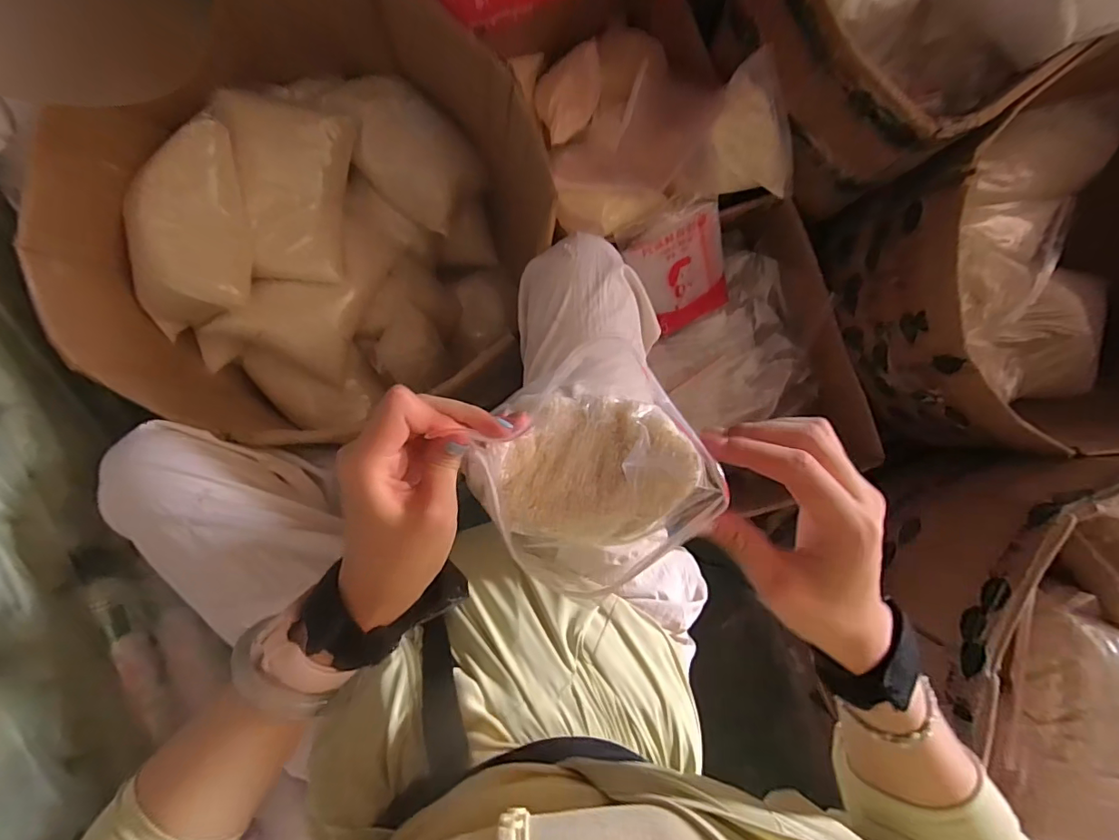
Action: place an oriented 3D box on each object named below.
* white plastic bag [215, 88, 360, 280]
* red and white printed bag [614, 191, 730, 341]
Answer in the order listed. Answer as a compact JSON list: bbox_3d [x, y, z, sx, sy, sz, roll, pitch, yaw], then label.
[{"bbox_3d":[-0.396,-0.335,0.756,0.159,0.055,0.251,-5,96,-29],"label":"white plastic bag"},{"bbox_3d":[0.197,-0.234,0.801,0.151,0.030,0.210,-29,138,6],"label":"red and white printed bag"}]

